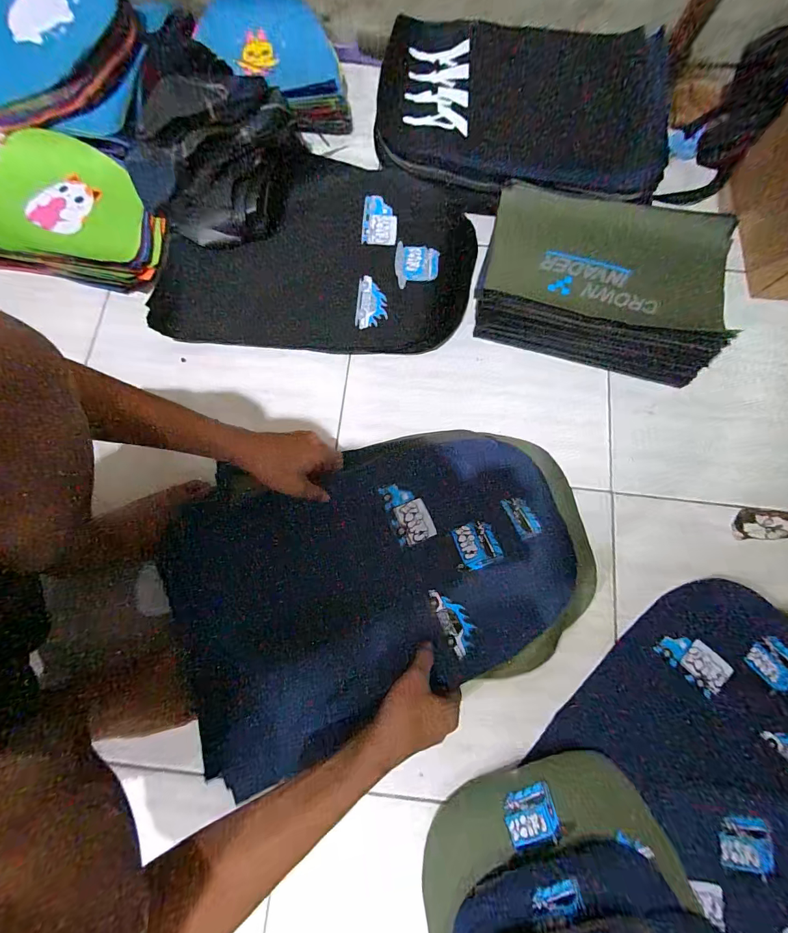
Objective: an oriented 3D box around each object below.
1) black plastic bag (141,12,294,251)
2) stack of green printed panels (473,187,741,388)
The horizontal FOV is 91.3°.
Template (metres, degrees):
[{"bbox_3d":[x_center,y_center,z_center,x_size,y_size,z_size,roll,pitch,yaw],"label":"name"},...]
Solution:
[{"bbox_3d":[-0.265,-0.485,0.594,0.213,0.119,0.254,5,77,0],"label":"black plastic bag"},{"bbox_3d":[0.301,-0.272,0.568,0.337,0.110,0.230,15,77,4],"label":"stack of green printed panels"}]

